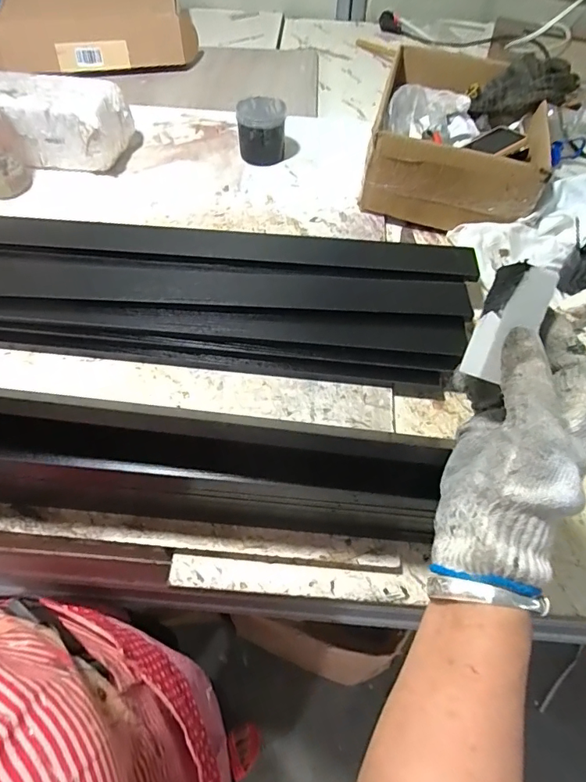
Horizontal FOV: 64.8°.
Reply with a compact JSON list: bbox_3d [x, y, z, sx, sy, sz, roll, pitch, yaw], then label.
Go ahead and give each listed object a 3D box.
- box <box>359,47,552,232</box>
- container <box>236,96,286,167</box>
[{"bbox_3d":[0.260,-0.415,0.746,0.247,0.118,0.333,14,57,7],"label":"box"},{"bbox_3d":[-0.054,-0.437,0.785,0.078,0.083,0.070,-1,56,-2],"label":"container"}]

